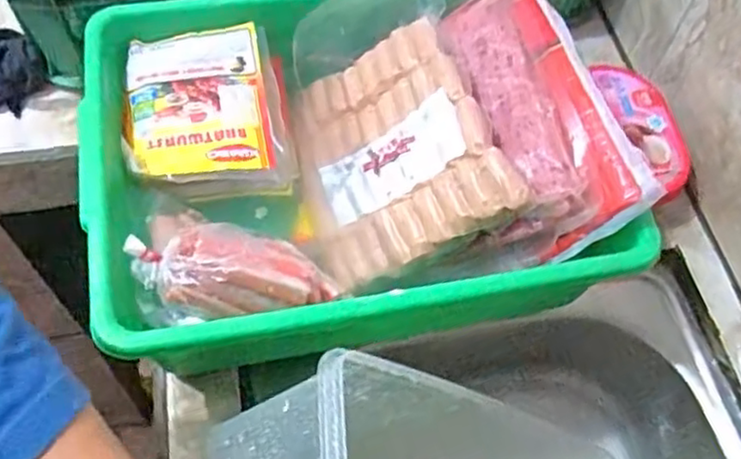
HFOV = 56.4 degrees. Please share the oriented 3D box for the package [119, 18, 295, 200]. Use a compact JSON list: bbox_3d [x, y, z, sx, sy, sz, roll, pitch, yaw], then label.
[{"bbox_3d":[-0.131,-0.092,0.563,0.127,0.041,0.152,-10,60,-9],"label":"package"}]

